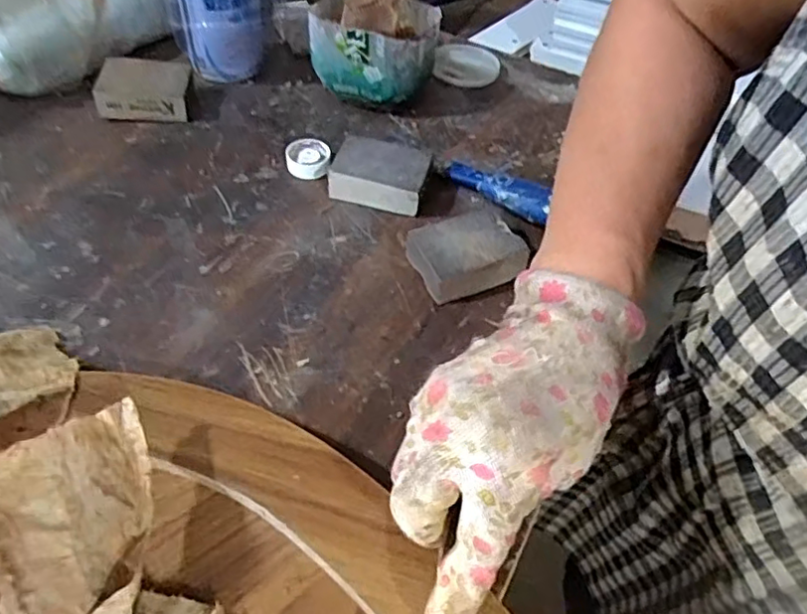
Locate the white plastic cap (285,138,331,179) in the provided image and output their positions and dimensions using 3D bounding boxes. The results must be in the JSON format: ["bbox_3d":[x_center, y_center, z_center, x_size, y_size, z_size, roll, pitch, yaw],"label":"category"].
[{"bbox_3d":[-0.075,-0.120,0.500,0.034,0.017,0.034,-4,49,-8],"label":"white plastic cap"}]

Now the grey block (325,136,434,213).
[{"bbox_3d":[-0.017,-0.104,0.484,0.071,0.024,0.055,15,49,9],"label":"grey block"}]

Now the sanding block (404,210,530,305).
[{"bbox_3d":[0.042,-0.038,0.432,0.068,0.022,0.052,-20,53,-21],"label":"sanding block"}]

